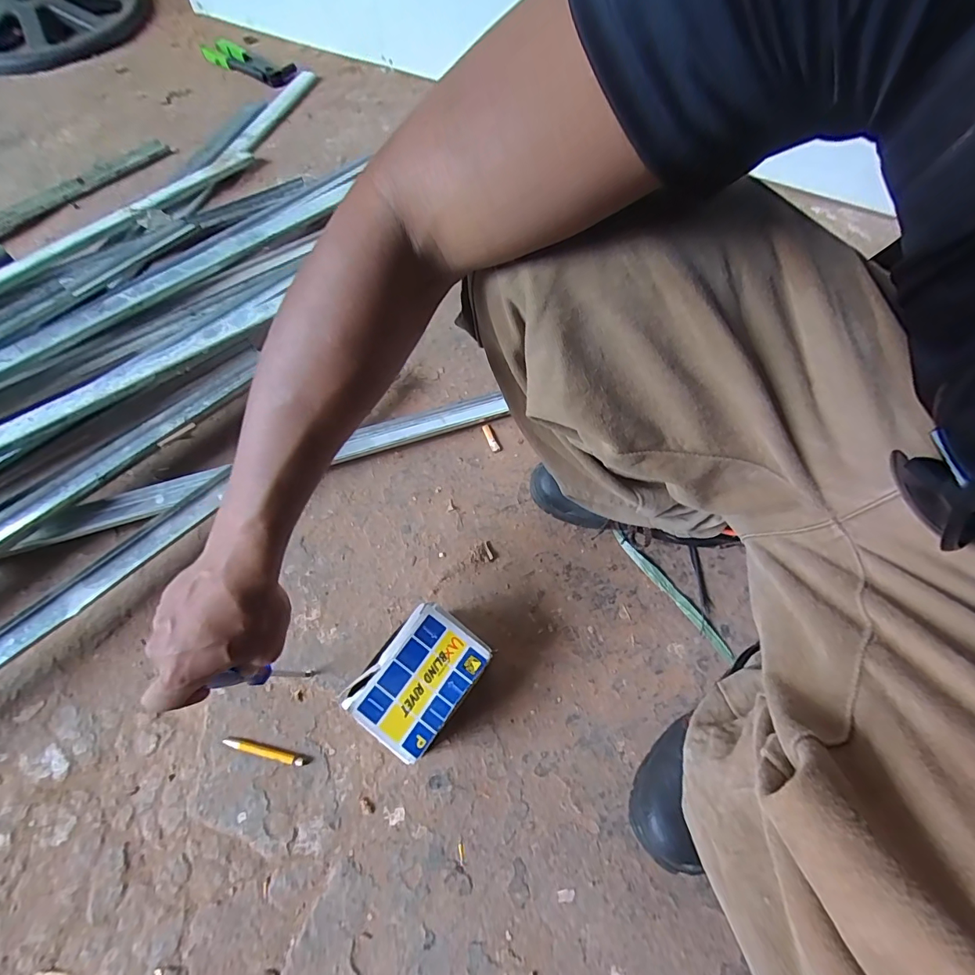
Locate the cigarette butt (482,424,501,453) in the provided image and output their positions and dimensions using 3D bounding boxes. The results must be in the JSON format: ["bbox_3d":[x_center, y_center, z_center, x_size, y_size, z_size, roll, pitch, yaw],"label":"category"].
[{"bbox_3d":[0.005,-0.070,0.650,0.012,0.009,0.043,-22,65,-10],"label":"cigarette butt"}]

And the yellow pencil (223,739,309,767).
[{"bbox_3d":[-0.231,0.275,0.470,0.087,0.010,0.010,11,63,6],"label":"yellow pencil"}]

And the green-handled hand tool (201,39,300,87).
[{"bbox_3d":[-0.528,-0.920,0.988,0.222,0.046,0.073,25,66,13],"label":"green-handled hand tool"}]

